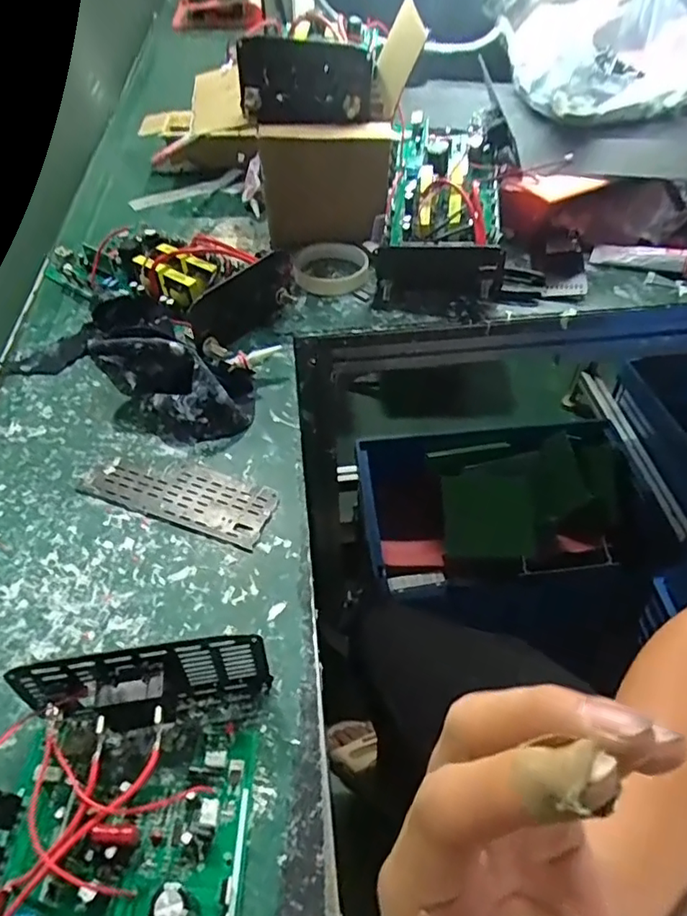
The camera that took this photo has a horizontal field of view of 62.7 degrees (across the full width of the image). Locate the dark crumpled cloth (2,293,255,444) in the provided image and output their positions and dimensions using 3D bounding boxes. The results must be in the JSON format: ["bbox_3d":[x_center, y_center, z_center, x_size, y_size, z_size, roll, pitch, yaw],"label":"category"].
[{"bbox_3d":[-0.186,-0.105,0.519,0.244,0.064,0.130,20,52,17],"label":"dark crumpled cloth"}]

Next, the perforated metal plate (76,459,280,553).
[{"bbox_3d":[-0.129,0.027,0.447,0.151,0.004,0.057,16,51,13],"label":"perforated metal plate"}]

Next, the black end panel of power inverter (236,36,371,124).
[{"bbox_3d":[-0.039,-0.372,0.560,0.128,0.072,0.021,8,50,7],"label":"black end panel of power inverter"}]

